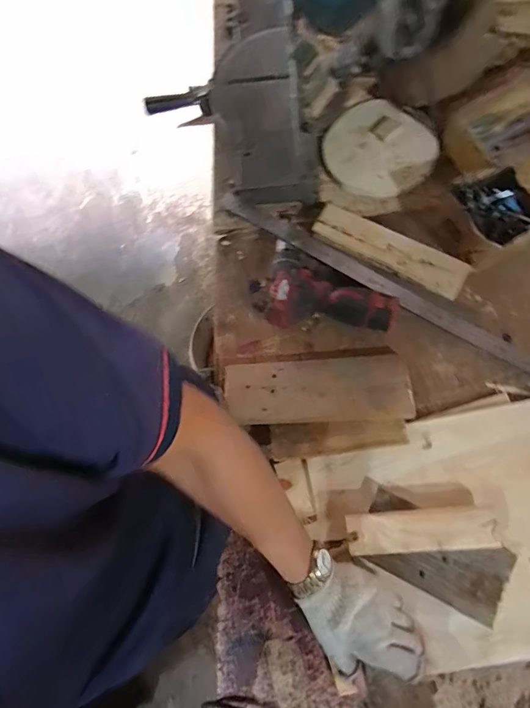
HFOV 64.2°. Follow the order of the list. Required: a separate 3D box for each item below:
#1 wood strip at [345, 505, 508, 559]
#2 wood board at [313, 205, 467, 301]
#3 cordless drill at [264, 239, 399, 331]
[{"bbox_3d":[0.194,0.220,0.529,0.175,0.015,0.051,-7,59,5],"label":"wood strip"},{"bbox_3d":[0.191,-0.162,0.657,0.239,0.015,0.055,28,103,12],"label":"wood board"},{"bbox_3d":[0.100,-0.102,0.651,0.198,0.060,0.128,7,76,9],"label":"cordless drill"}]

